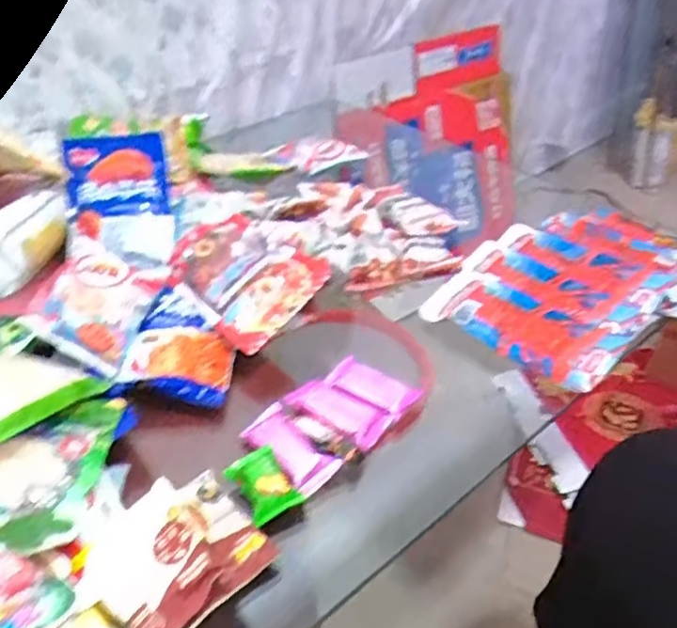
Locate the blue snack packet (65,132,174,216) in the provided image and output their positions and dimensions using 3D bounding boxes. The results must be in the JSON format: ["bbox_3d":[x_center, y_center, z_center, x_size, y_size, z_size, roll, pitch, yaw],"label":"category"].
[{"bbox_3d":[-0.261,-0.163,0.729,0.112,0.047,0.104,-7,72,-10],"label":"blue snack packet"}]

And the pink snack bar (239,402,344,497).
[{"bbox_3d":[-0.043,0.117,0.542,0.044,0.008,0.093,-32,47,-31],"label":"pink snack bar"}]

